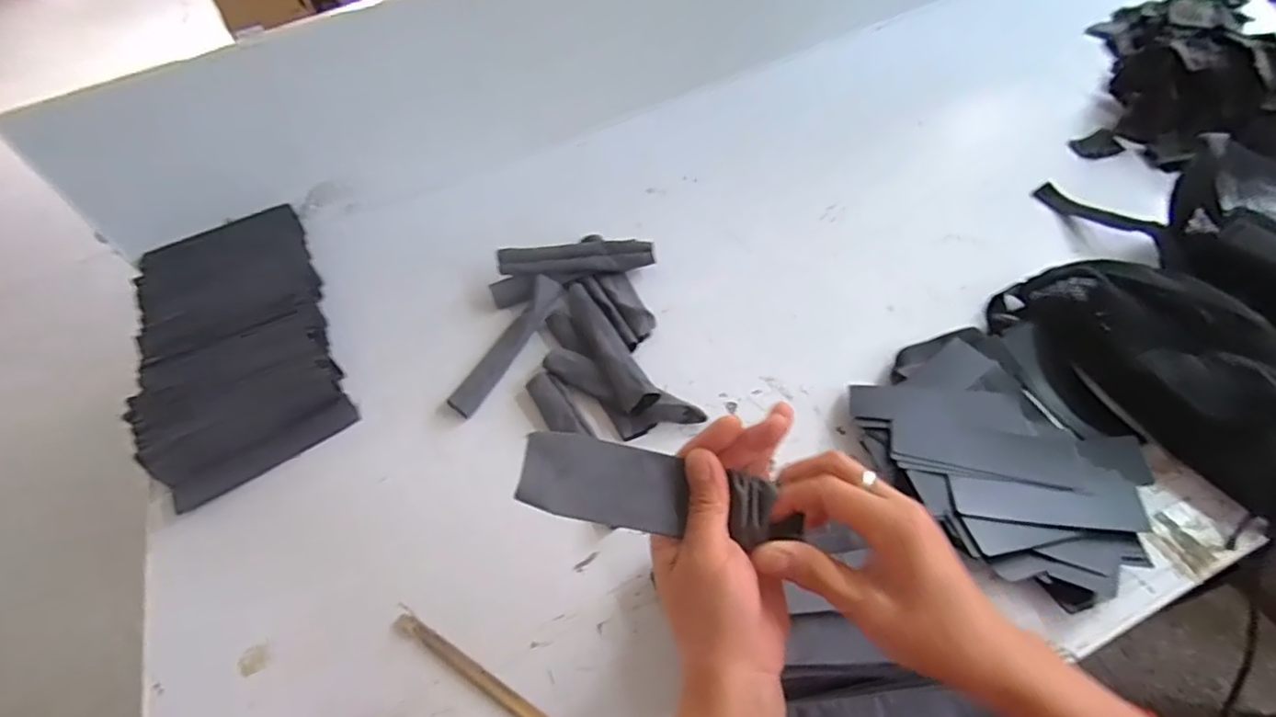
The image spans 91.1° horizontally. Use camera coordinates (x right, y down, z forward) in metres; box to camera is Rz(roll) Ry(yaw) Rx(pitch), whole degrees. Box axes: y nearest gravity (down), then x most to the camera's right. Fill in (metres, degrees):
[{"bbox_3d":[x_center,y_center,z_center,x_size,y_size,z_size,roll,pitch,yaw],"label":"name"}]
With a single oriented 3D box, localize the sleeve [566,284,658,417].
[{"bbox_3d":[-0.037,-0.020,0.678,0.037,0.027,0.199,-25,55,-11],"label":"sleeve"}]

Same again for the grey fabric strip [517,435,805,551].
[{"bbox_3d":[0.014,0.073,0.341,0.153,0.009,0.042,12,73,-10],"label":"grey fabric strip"}]

